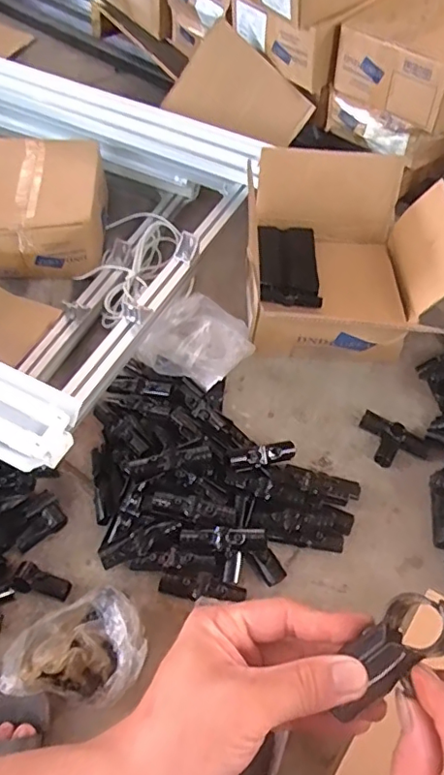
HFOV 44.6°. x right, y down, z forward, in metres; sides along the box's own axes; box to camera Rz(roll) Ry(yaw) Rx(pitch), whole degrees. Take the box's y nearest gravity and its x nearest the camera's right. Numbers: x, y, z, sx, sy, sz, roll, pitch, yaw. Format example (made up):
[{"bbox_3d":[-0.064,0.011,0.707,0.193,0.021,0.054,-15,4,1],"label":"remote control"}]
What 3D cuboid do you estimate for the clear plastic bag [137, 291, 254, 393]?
[{"bbox_3d":[-0.028,-0.085,0.990,0.168,0.073,0.197,35,59,20],"label":"clear plastic bag"}]

